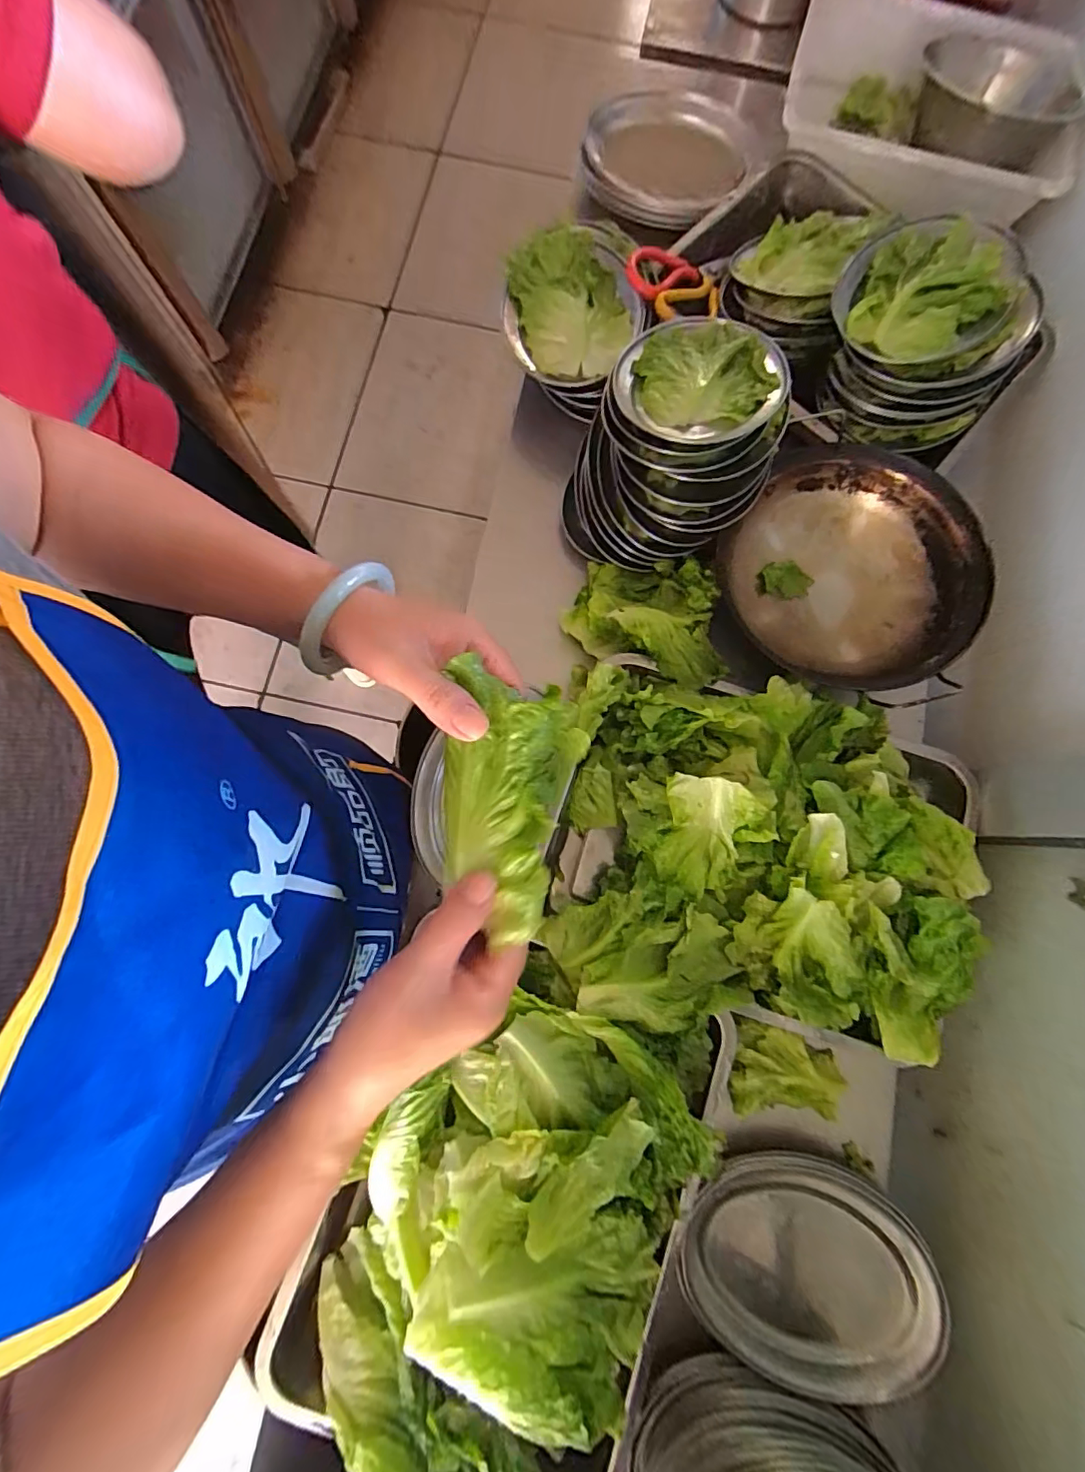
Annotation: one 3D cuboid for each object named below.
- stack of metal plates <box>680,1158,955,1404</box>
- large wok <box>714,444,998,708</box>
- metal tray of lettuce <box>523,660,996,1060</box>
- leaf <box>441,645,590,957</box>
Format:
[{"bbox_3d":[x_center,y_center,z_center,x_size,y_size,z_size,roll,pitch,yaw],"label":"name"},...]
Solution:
[{"bbox_3d":[0.217,0.444,0.440,0.191,0.030,0.154,8,69,14],"label":"stack of metal plates"},{"bbox_3d":[0.313,-0.167,0.545,0.237,0.076,0.243,0,80,-1],"label":"large wok"},{"bbox_3d":[0.199,0.105,0.481,0.381,0.110,0.312,12,80,1],"label":"metal tray of lettuce"},{"bbox_3d":[-0.021,0.036,0.287,0.077,0.041,0.139,7,80,0],"label":"leaf"}]

